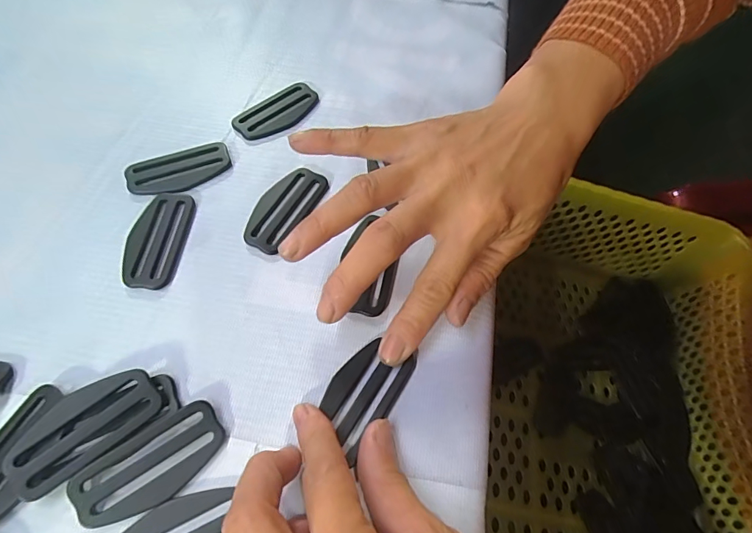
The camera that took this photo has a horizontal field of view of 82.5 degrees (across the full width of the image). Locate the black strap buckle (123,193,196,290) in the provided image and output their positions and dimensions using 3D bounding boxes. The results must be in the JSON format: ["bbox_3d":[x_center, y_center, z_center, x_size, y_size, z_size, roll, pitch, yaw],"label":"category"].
[{"bbox_3d":[-0.118,-0.016,0.232,0.028,0.005,0.059,6,61,3],"label":"black strap buckle"}]

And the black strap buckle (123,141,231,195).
[{"bbox_3d":[-0.117,-0.057,0.255,0.058,0.005,0.027,-24,64,-14],"label":"black strap buckle"}]

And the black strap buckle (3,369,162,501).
[{"bbox_3d":[-0.122,0.066,0.179,0.058,0.004,0.028,-36,80,-22],"label":"black strap buckle"}]

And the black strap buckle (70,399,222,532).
[{"bbox_3d":[-0.093,0.082,0.177,0.059,0.006,0.029,-33,67,-17],"label":"black strap buckle"}]

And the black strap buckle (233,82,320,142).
[{"bbox_3d":[-0.065,-0.103,0.282,0.030,0.004,0.059,40,68,19],"label":"black strap buckle"}]

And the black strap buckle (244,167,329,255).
[{"bbox_3d":[-0.053,-0.034,0.244,0.028,0.004,0.058,27,64,13],"label":"black strap buckle"}]

